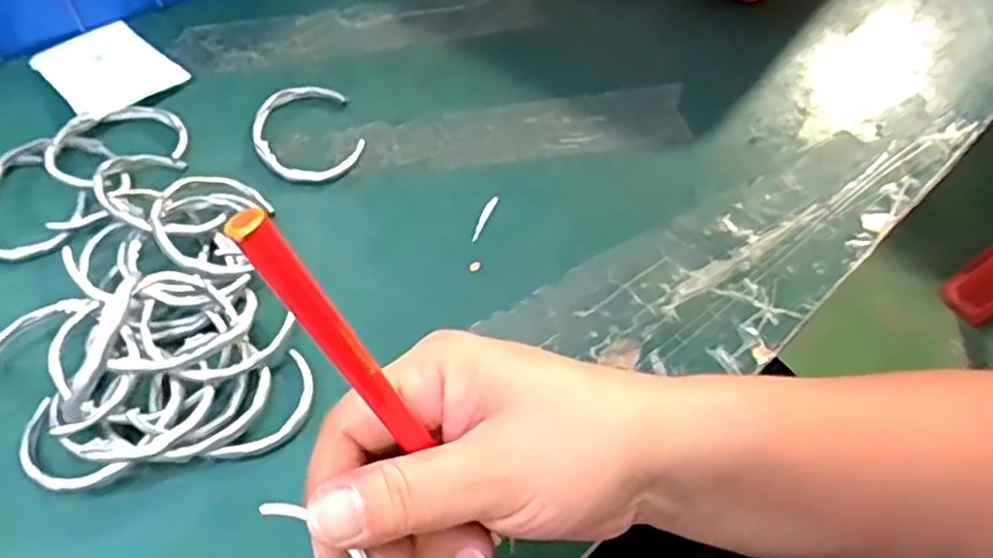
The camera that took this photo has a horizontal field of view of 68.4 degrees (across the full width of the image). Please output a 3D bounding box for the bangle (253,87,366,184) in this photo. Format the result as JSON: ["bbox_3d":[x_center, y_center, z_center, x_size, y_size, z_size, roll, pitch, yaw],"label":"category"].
[{"bbox_3d":[-0.103,-0.078,0.396,0.053,0.008,0.065,-20,61,-16],"label":"bangle"}]

